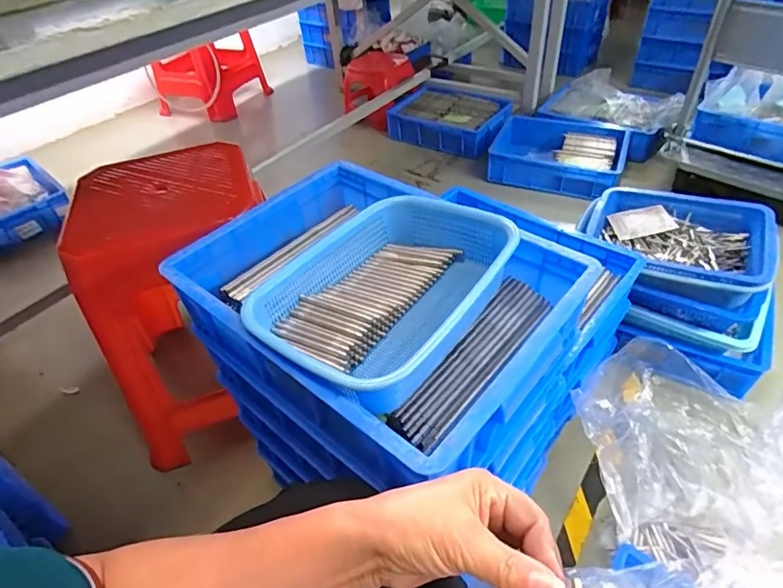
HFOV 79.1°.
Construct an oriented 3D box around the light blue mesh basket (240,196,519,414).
[{"bbox_3d":[-0.004,-0.002,0.529,0.204,0.086,0.281,25,51,28],"label":"light blue mesh basket"}]

